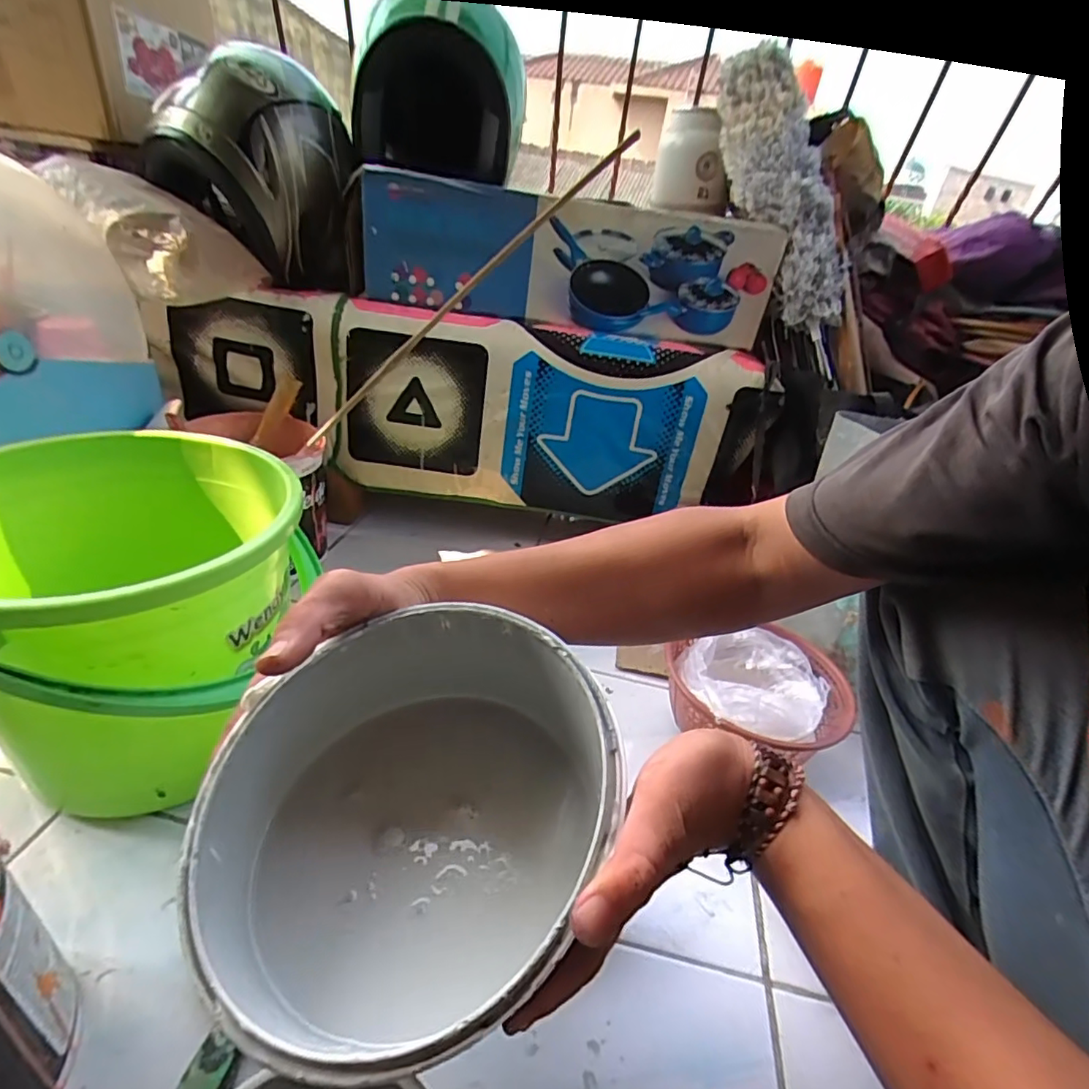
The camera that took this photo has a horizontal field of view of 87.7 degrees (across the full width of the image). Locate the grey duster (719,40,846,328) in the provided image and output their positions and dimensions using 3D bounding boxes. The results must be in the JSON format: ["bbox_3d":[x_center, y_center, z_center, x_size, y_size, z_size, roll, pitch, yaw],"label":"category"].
[{"bbox_3d":[0.354,-0.538,0.841,0.116,0.091,0.453,-5,76,-17],"label":"grey duster"}]

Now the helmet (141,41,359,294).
[{"bbox_3d":[-0.388,-0.494,0.753,0.226,0.254,0.235,-8,36,-26],"label":"helmet"}]

